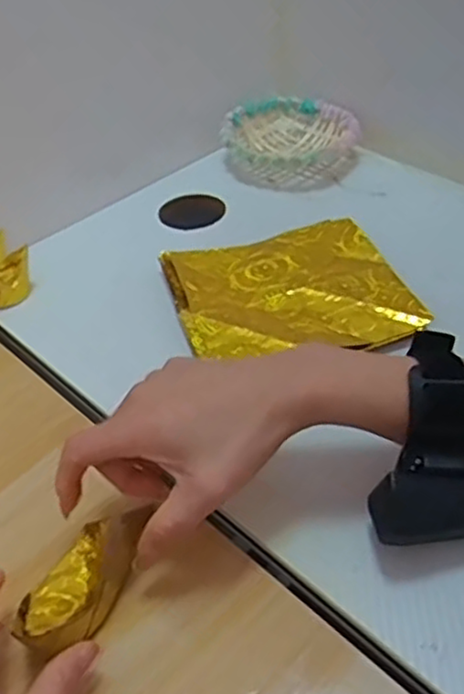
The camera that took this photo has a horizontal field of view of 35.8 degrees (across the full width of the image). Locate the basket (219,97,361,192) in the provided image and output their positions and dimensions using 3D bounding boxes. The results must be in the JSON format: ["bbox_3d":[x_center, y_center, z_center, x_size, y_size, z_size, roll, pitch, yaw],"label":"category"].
[{"bbox_3d":[0.054,-0.196,0.692,0.124,0.042,0.114,19,48,25],"label":"basket"}]

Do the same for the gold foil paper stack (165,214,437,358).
[{"bbox_3d":[0.040,-0.041,0.524,0.156,0.015,0.143,-15,43,-9],"label":"gold foil paper stack"}]

